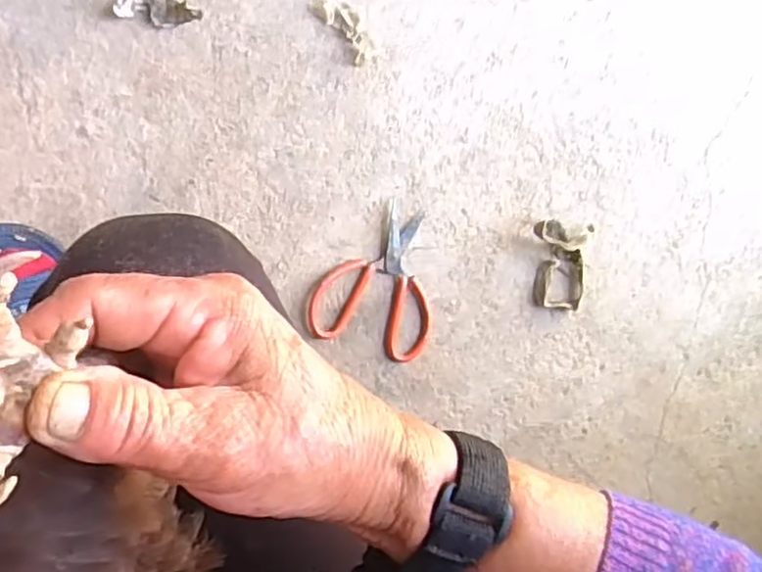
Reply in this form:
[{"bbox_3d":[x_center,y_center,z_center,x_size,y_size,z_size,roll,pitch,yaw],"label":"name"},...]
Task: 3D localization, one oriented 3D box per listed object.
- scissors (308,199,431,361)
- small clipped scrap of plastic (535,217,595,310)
[{"bbox_3d":[0.003,-0.008,0.747,0.136,0.010,0.162,19,89,-12],"label":"scissors"},{"bbox_3d":[0.206,-0.024,0.782,0.069,0.026,0.099,5,92,-12],"label":"small clipped scrap of plastic"}]

